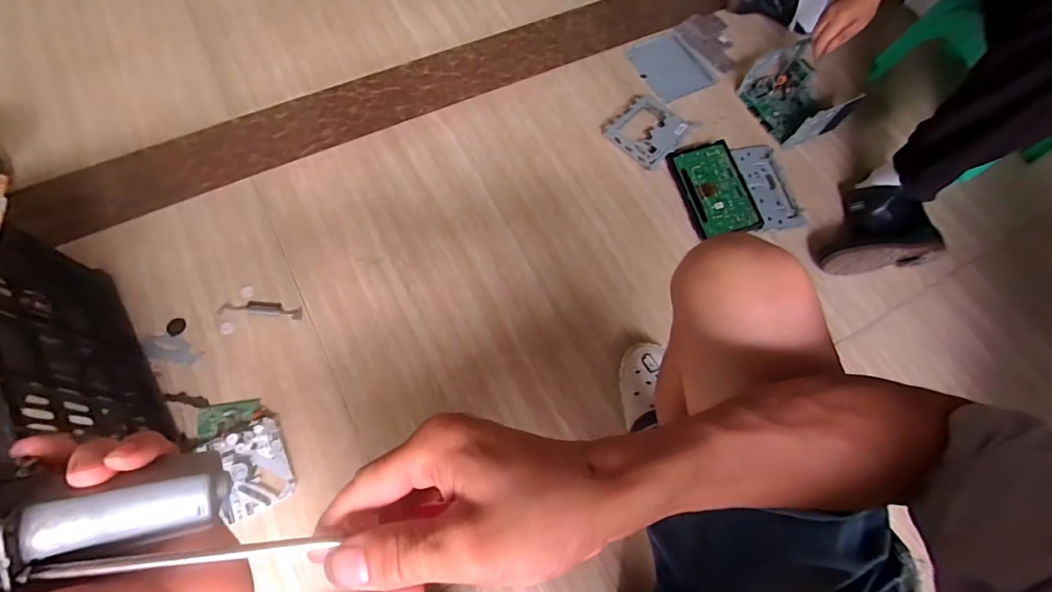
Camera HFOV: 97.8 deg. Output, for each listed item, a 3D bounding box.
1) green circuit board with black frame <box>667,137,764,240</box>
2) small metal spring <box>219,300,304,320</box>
[{"bbox_3d":[0.373,-0.214,0.910,0.125,0.023,0.195,-14,71,-8],"label":"green circuit board with black frame"},{"bbox_3d":[-0.454,0.023,0.789,0.131,0.015,0.028,3,69,-1],"label":"small metal spring"}]

